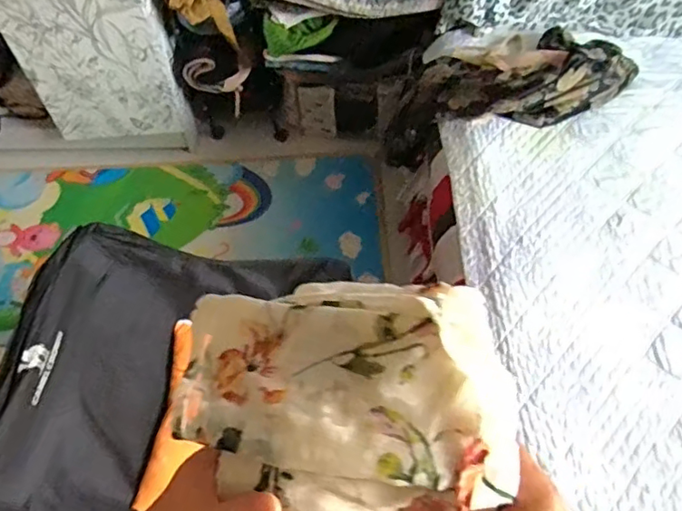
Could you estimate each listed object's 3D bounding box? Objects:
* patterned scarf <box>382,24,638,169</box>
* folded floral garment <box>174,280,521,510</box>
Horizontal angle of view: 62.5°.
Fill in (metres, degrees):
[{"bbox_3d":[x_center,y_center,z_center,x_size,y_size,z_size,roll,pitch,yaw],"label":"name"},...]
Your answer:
[{"bbox_3d":[0.391,-0.384,1.326,0.510,0.284,0.312,7,54,8],"label":"patterned scarf"},{"bbox_3d":[-0.003,0.132,0.322,0.195,0.055,0.222,-2,85,13],"label":"folded floral garment"}]

